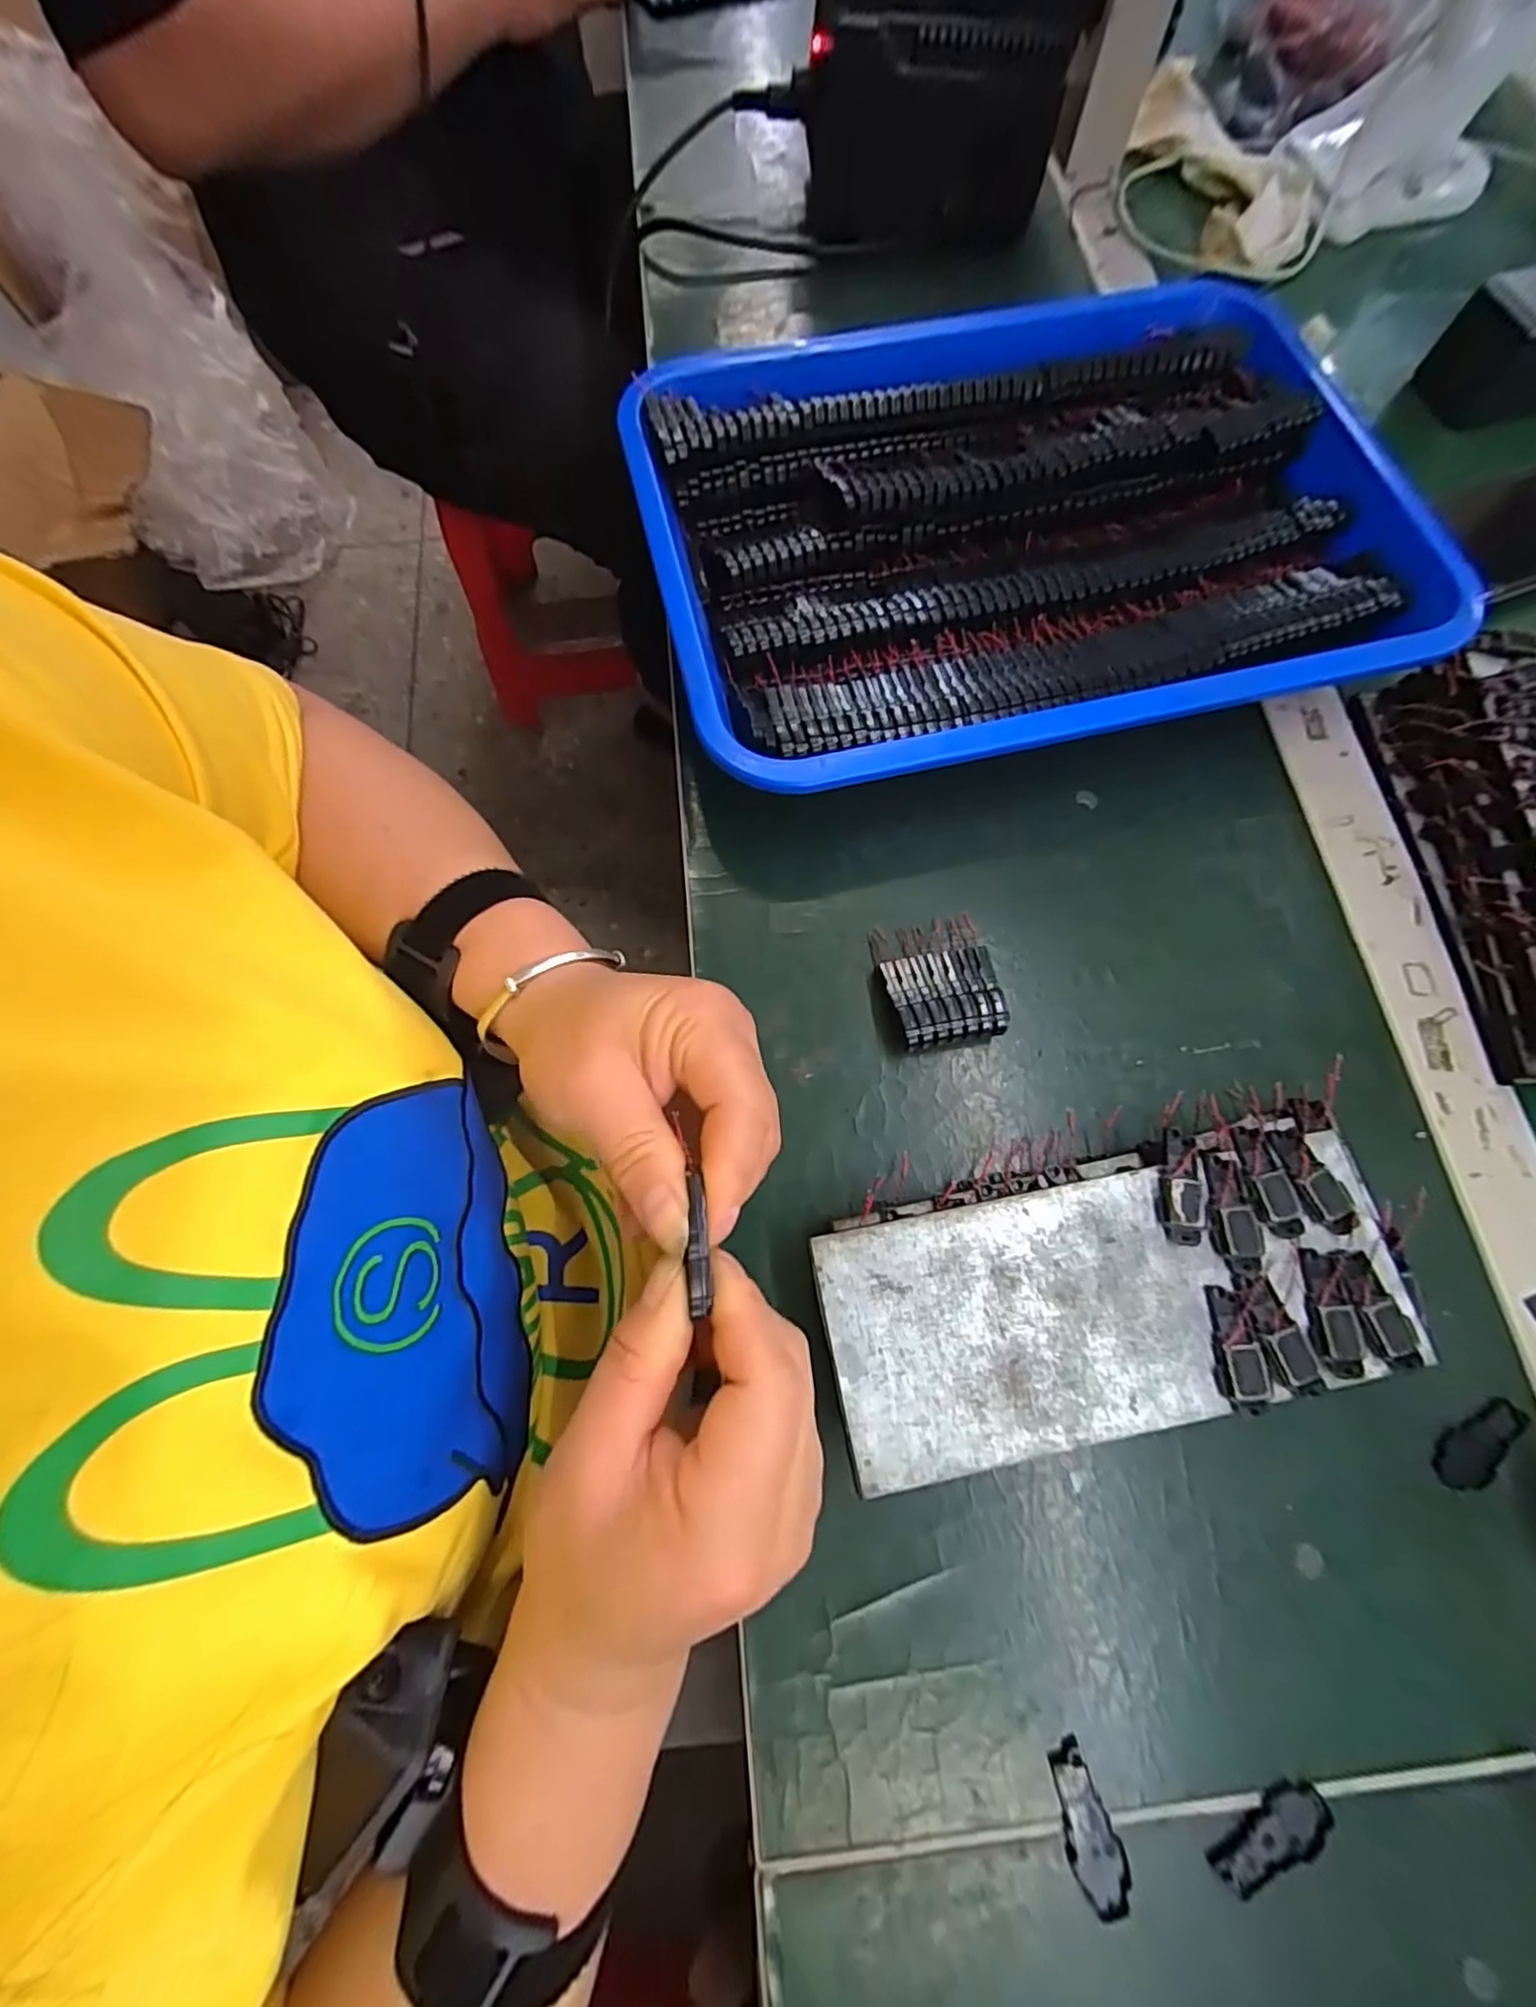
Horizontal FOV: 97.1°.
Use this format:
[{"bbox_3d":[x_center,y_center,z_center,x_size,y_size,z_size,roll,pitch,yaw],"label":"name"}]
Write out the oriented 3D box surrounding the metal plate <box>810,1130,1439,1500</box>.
[{"bbox_3d":[0.117,0.101,0.230,0.194,0.004,0.078,-10,73,-3],"label":"metal plate"}]

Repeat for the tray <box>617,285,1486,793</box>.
[{"bbox_3d":[0.125,-0.233,0.339,0.365,0.050,0.264,-14,73,-5],"label":"tray"}]

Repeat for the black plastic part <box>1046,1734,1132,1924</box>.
[{"bbox_3d":[0.098,0.254,0.208,0.016,0.004,0.040,-20,73,-7],"label":"black plastic part"}]

